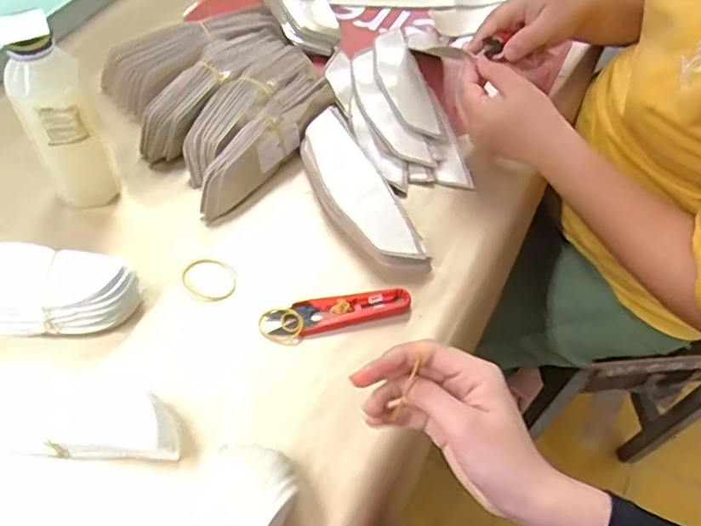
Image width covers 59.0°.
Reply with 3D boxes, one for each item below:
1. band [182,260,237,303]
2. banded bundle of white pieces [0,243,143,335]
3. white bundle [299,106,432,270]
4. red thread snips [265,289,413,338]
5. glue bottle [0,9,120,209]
[{"bbox_3d":[-0.118,0.014,0.528,0.044,0.004,0.042,7,54,-9],"label":"band"},{"bbox_3d":[-0.241,0.023,0.479,0.142,0.041,0.059,8,57,0],"label":"banded bundle of white pieces"},{"bbox_3d":[0.006,-0.064,0.559,0.058,0.033,0.169,-20,61,-17],"label":"white bundle"},{"bbox_3d":[-0.010,0.040,0.509,0.121,0.012,0.029,-8,58,-10],"label":"red thread snips"},{"bbox_3d":[-0.228,-0.113,0.492,0.056,0.165,0.052,-21,61,-17],"label":"glue bottle"}]

